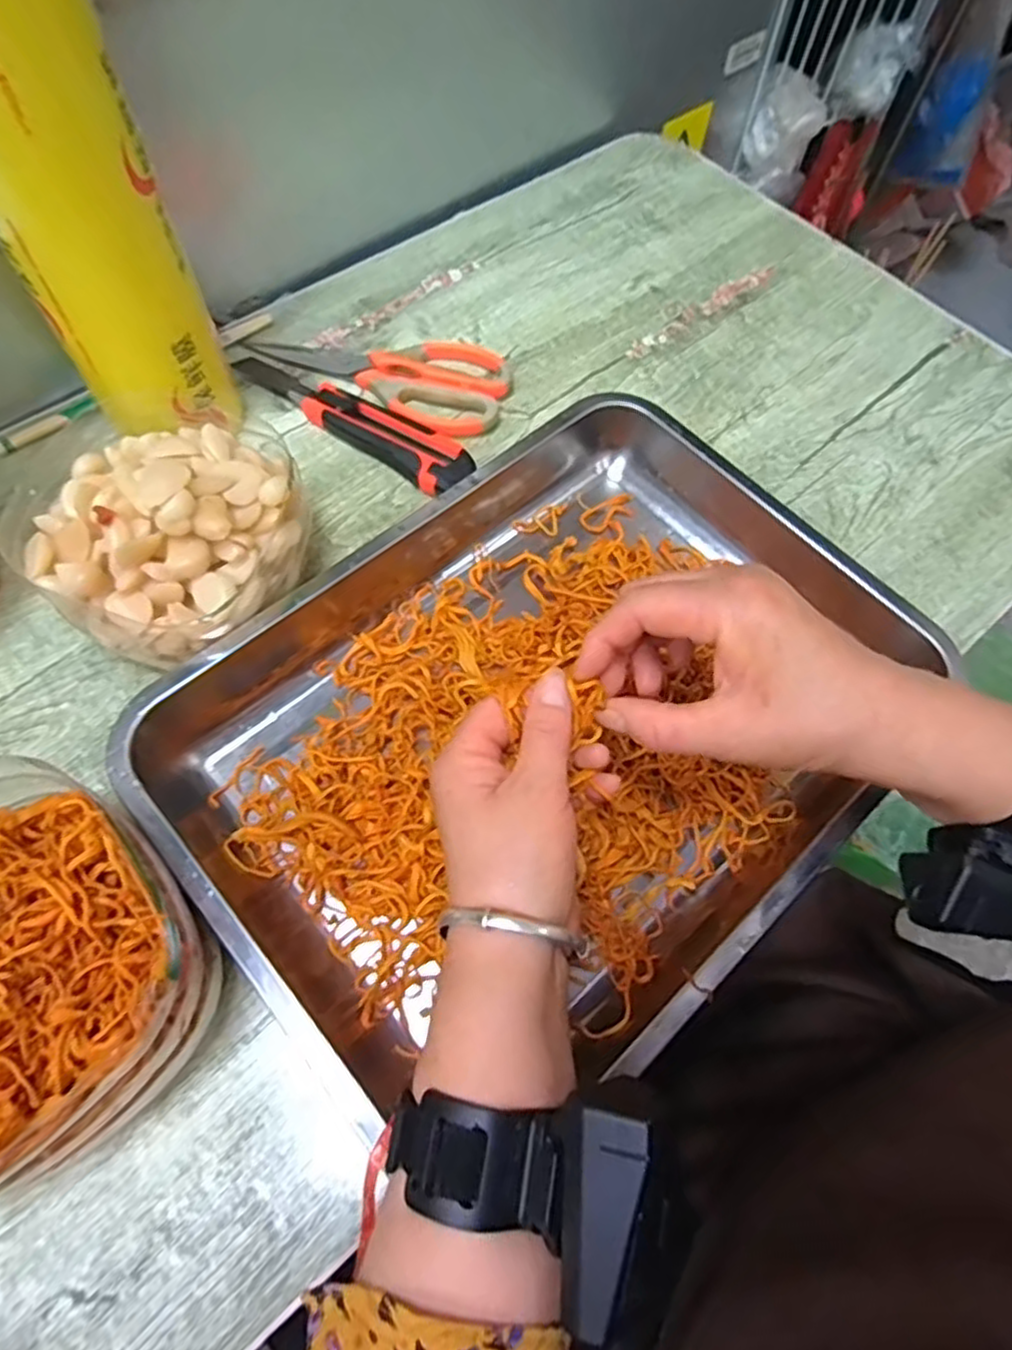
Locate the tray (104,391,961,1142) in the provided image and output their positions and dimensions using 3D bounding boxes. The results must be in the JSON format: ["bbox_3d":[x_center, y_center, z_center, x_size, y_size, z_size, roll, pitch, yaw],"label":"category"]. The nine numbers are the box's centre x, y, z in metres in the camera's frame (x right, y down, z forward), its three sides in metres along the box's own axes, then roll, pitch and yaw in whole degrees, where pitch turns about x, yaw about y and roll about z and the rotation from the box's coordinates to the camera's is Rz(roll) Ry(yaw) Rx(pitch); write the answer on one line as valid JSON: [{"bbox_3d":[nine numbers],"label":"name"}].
[{"bbox_3d":[0.021,0.015,0.398,0.384,0.050,0.317,-38,71,-19],"label":"tray"}]

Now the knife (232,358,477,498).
[{"bbox_3d":[-0.107,-0.186,0.510,0.197,0.018,0.042,35,67,14],"label":"knife"}]

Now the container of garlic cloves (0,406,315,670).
[{"bbox_3d":[-0.199,-0.090,0.418,0.154,0.088,0.152,1,63,-2],"label":"container of garlic cloves"}]

